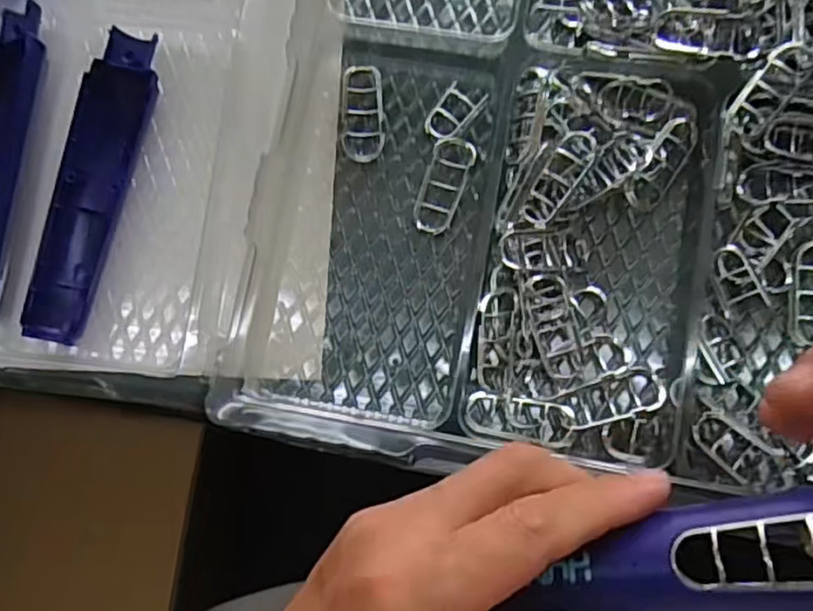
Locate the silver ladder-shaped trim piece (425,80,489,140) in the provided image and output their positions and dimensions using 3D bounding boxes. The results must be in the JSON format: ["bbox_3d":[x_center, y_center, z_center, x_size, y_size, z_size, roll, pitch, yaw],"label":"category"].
[{"bbox_3d":[0.025,-0.104,0.357,0.021,0.007,0.037,37,85,8],"label":"silver ladder-shaped trim piece"}]

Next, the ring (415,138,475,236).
[{"bbox_3d":[0.020,-0.063,0.349,0.022,0.010,0.053,17,82,6],"label":"ring"}]

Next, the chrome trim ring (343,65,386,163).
[{"bbox_3d":[-0.023,-0.103,0.358,0.022,0.010,0.056,-2,81,3],"label":"chrome trim ring"}]

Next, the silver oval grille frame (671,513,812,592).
[{"bbox_3d":[0.101,0.069,0.185,0.051,0.009,0.018,-20,79,27],"label":"silver oval grille frame"}]

